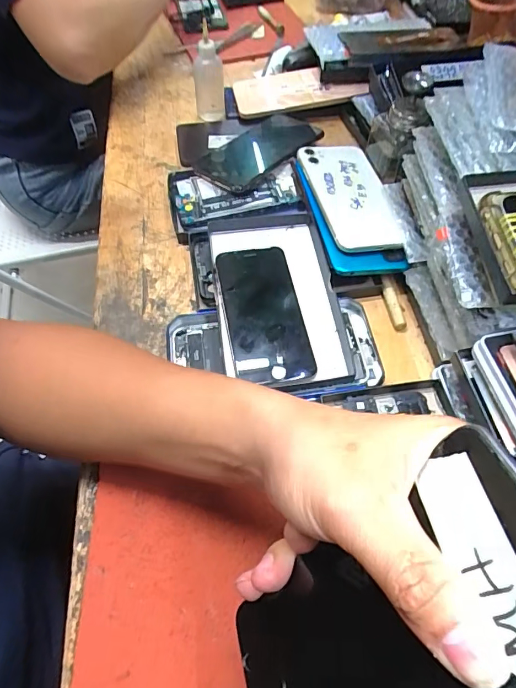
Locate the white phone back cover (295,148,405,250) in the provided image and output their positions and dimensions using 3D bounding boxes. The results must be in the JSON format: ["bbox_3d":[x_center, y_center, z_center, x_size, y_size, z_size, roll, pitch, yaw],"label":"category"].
[{"bbox_3d":[0.090,-0.147,0.434,0.071,0.011,0.145,-12,65,-9],"label":"white phone back cover"}]

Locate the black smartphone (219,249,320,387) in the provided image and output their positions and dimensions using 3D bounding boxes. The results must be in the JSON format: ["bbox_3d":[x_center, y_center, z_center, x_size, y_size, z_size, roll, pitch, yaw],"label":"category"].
[{"bbox_3d":[0.003,-0.027,0.380,0.064,0.009,0.132,-13,69,-1],"label":"black smartphone"}]

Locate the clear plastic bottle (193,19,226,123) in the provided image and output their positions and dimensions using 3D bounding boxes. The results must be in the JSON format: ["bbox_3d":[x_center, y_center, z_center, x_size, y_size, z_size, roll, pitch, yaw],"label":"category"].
[{"bbox_3d":[-0.063,-0.338,0.543,0.035,0.095,0.044,-11,58,-6],"label":"clear plastic bottle"}]

